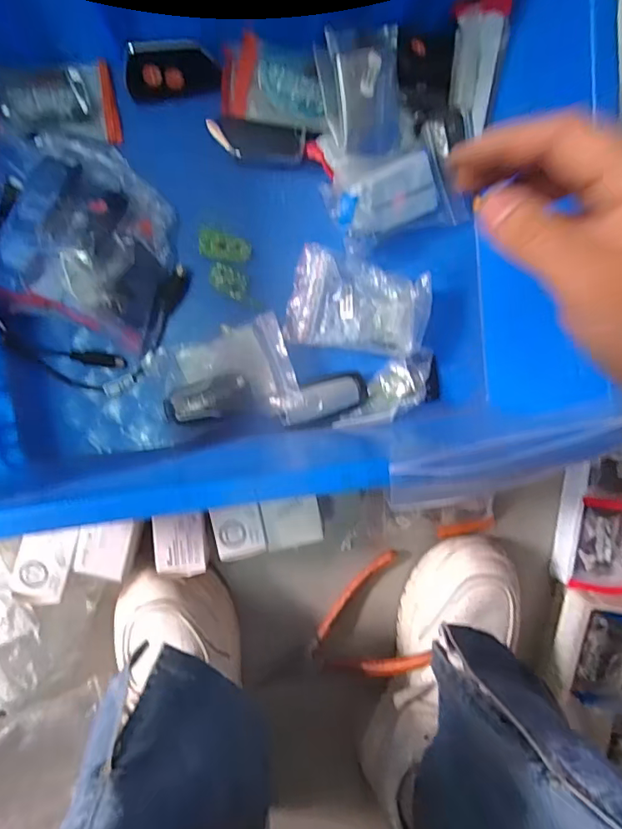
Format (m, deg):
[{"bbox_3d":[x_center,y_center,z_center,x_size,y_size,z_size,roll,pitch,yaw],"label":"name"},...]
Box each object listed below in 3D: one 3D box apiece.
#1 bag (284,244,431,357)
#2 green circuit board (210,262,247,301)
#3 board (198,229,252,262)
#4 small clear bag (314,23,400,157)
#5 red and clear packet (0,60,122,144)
[{"bbox_3d":[0.039,-0.089,0.414,0.108,0.015,0.070,8,94,-5],"label":"bag"},{"bbox_3d":[-0.066,-0.107,0.410,0.030,0.004,0.021,28,92,-6],"label":"green circuit board"},{"bbox_3d":[-0.069,-0.133,0.409,0.041,0.004,0.020,12,94,-5],"label":"board"},{"bbox_3d":[0.039,-0.231,0.370,0.049,0.015,0.078,-21,122,-12],"label":"small clear bag"},{"bbox_3d":[-0.197,-0.230,0.376,0.101,0.019,0.047,-4,95,-4],"label":"red and clear packet"}]

